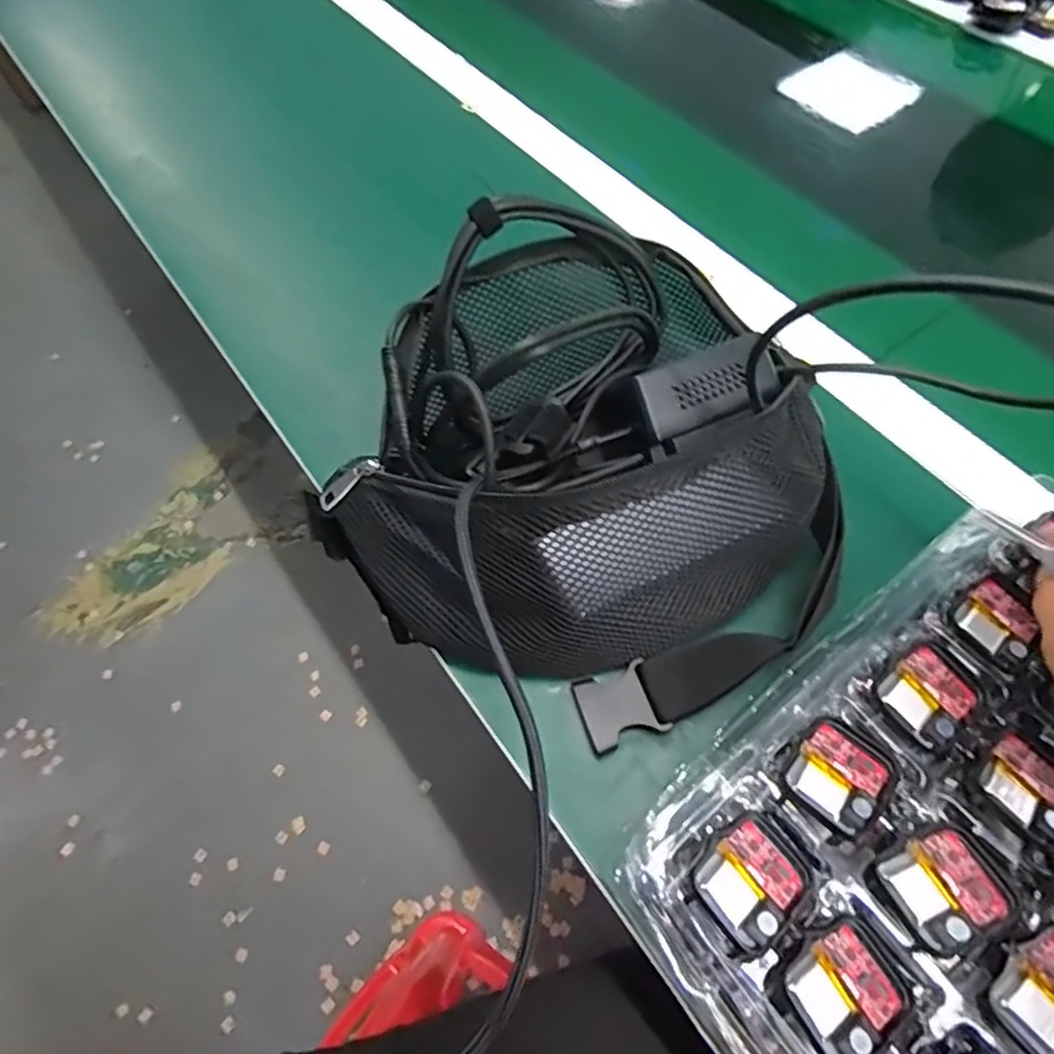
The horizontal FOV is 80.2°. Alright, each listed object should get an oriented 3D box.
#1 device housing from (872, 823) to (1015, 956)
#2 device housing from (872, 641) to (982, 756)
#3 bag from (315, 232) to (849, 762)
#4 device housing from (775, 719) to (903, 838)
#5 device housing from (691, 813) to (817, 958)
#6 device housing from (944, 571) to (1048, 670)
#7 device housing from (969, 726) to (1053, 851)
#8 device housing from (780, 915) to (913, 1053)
[{"bbox_3d":[0.159,0.137,0.238,0.042,0.013,0.034,-22,65,-9],"label":"device housing"},{"bbox_3d":[0.175,0.074,0.273,0.038,0.007,0.035,-37,68,-15],"label":"device housing"},{"bbox_3d":[0.030,-0.040,0.325,0.244,0.115,0.237,-36,68,-15],"label":"bag"},{"bbox_3d":[0.129,0.101,0.258,0.038,0.009,0.042,40,71,19],"label":"device housing"},{"bbox_3d":[0.087,0.137,0.242,0.041,0.004,0.036,-39,68,-16],"label":"device housing"},{"bbox_3d":[0.218,0.043,0.289,0.038,0.005,0.036,-38,68,-16],"label":"device housing"},{"bbox_3d":[0.205,0.104,0.255,0.041,0.012,0.038,-37,68,-15],"label":"device housing"},{"bbox_3d":[0.116,0.168,0.228,0.041,0.006,0.036,-29,66,-12],"label":"device housing"}]

